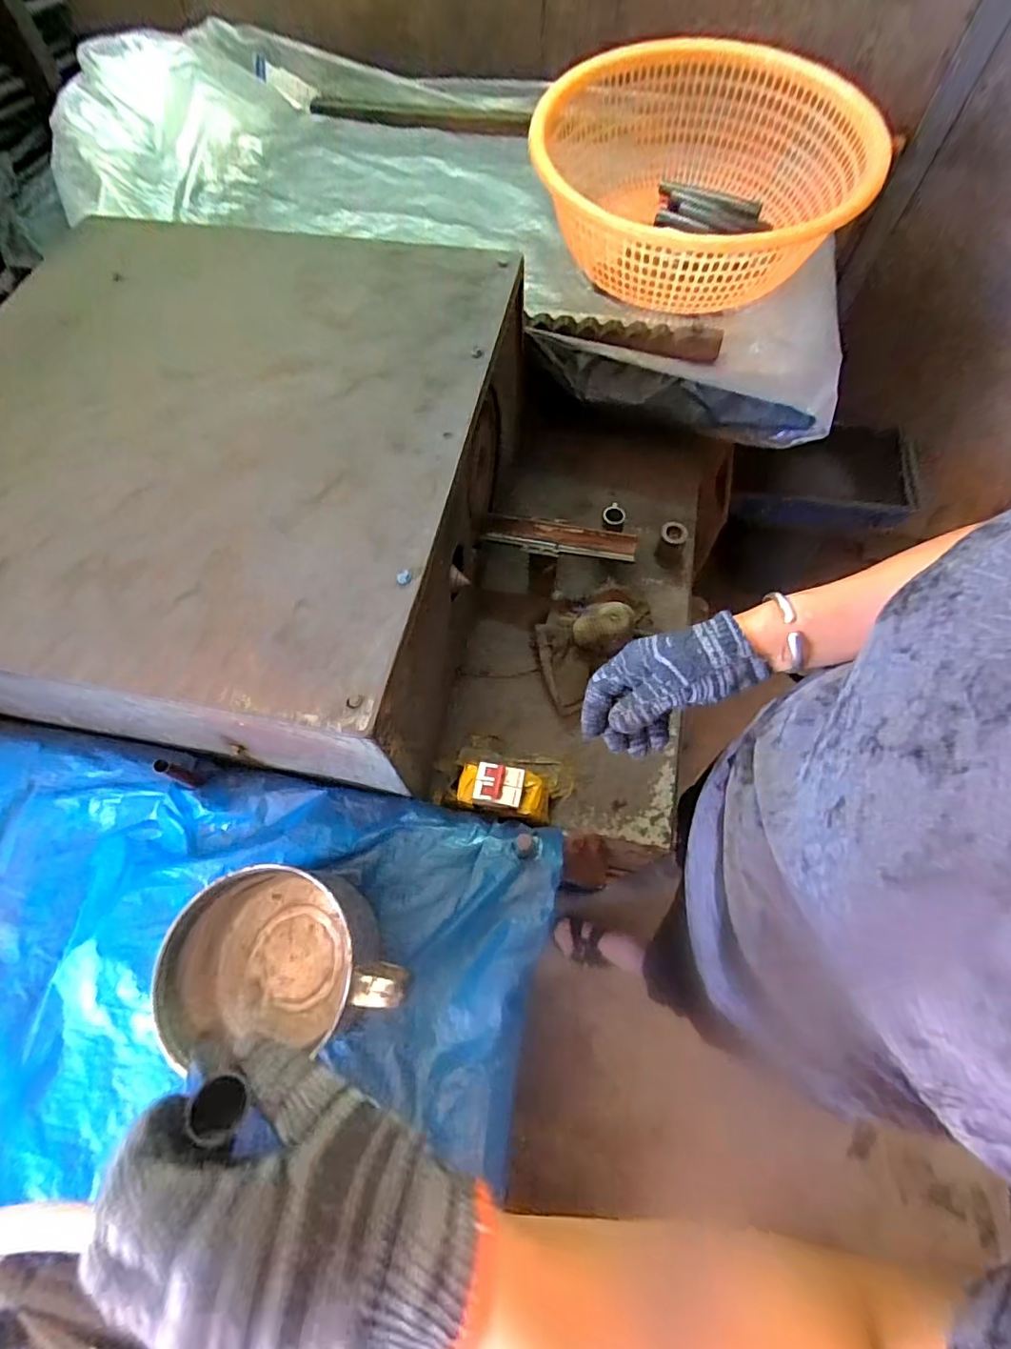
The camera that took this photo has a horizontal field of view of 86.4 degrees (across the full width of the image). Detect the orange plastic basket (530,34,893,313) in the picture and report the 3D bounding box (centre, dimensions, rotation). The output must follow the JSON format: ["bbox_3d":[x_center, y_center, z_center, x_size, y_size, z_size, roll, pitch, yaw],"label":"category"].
[{"bbox_3d":[0.240,-0.659,0.710,0.376,0.149,0.469,-3,66,0],"label":"orange plastic basket"}]

